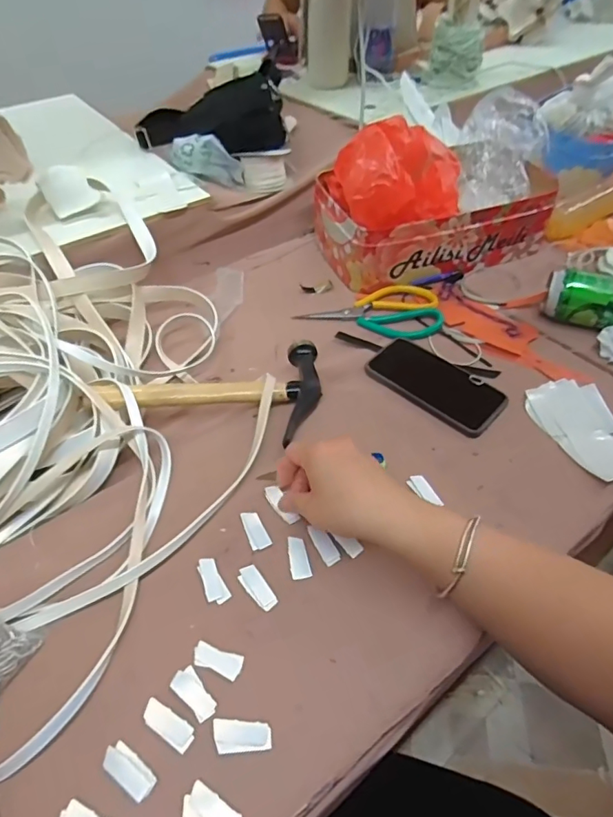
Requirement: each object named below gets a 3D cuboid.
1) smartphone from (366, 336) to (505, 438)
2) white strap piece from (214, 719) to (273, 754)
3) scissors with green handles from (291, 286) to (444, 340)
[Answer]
[{"bbox_3d":[0.147,-0.031,0.588,0.154,0.007,0.075,34,57,26],"label":"smartphone"},{"bbox_3d":[-0.043,0.223,0.347,0.040,0.004,0.019,3,49,2],"label":"white strap piece"},{"bbox_3d":[0.086,-0.129,0.680,0.183,0.020,0.087,2,49,1],"label":"scissors with green handles"}]

